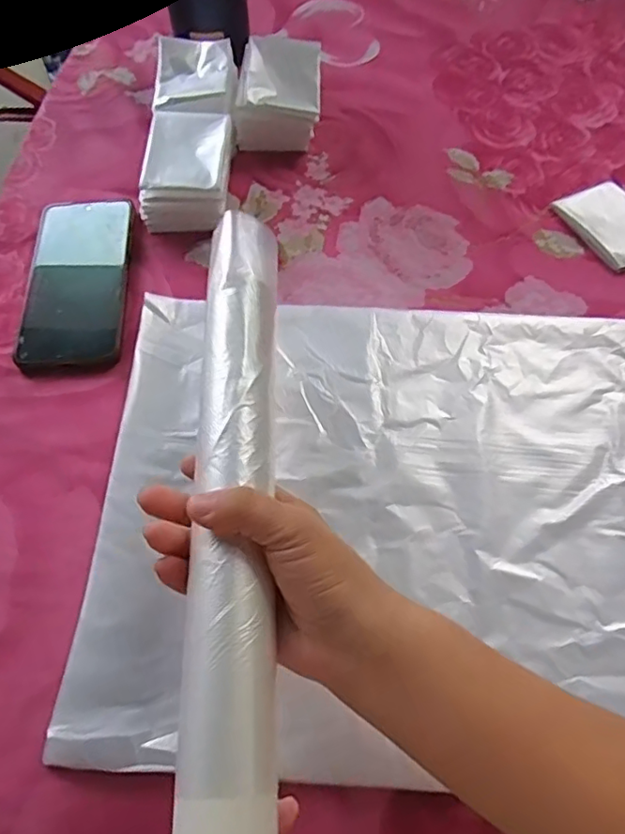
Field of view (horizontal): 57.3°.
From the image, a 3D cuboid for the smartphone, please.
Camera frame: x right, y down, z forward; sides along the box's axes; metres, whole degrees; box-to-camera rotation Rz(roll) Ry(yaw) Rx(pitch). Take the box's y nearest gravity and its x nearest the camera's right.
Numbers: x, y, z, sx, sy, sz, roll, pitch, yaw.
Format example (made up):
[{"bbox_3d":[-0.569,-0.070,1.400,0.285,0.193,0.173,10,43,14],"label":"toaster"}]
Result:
[{"bbox_3d":[-0.183,-0.107,0.445,0.077,0.013,0.162,-4,63,-1],"label":"smartphone"}]

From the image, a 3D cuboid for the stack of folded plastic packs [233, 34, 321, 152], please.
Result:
[{"bbox_3d":[-0.029,-0.289,0.514,0.071,0.056,0.080,2,63,2],"label":"stack of folded plastic packs"}]

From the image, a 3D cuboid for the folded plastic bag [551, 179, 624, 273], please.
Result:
[{"bbox_3d":[0.255,-0.163,0.479,0.069,0.011,0.087,-25,65,-12],"label":"folded plastic bag"}]

